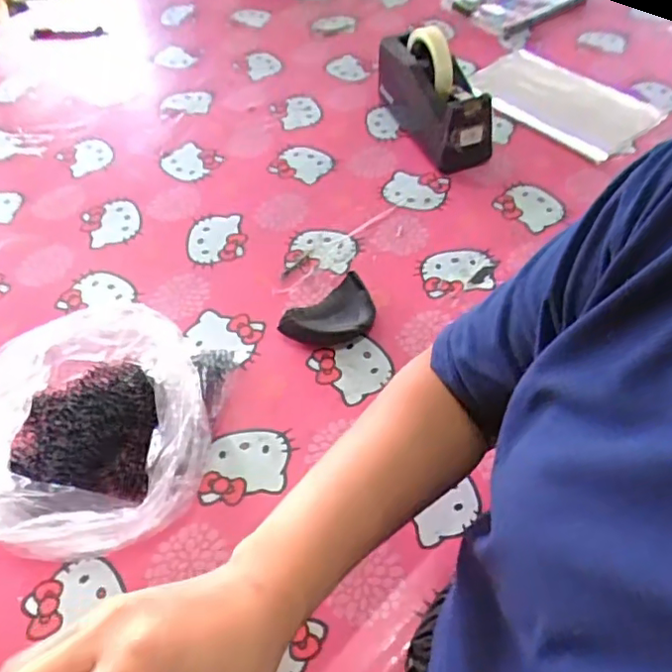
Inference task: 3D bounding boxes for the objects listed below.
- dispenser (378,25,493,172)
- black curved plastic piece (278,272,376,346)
[{"bbox_3d":[0.129,-0.326,0.794,0.074,0.123,0.196,-20,53,-12],"label":"dispenser"},{"bbox_3d":[-0.009,-0.023,0.626,0.098,0.030,0.068,-12,53,-7],"label":"black curved plastic piece"}]

